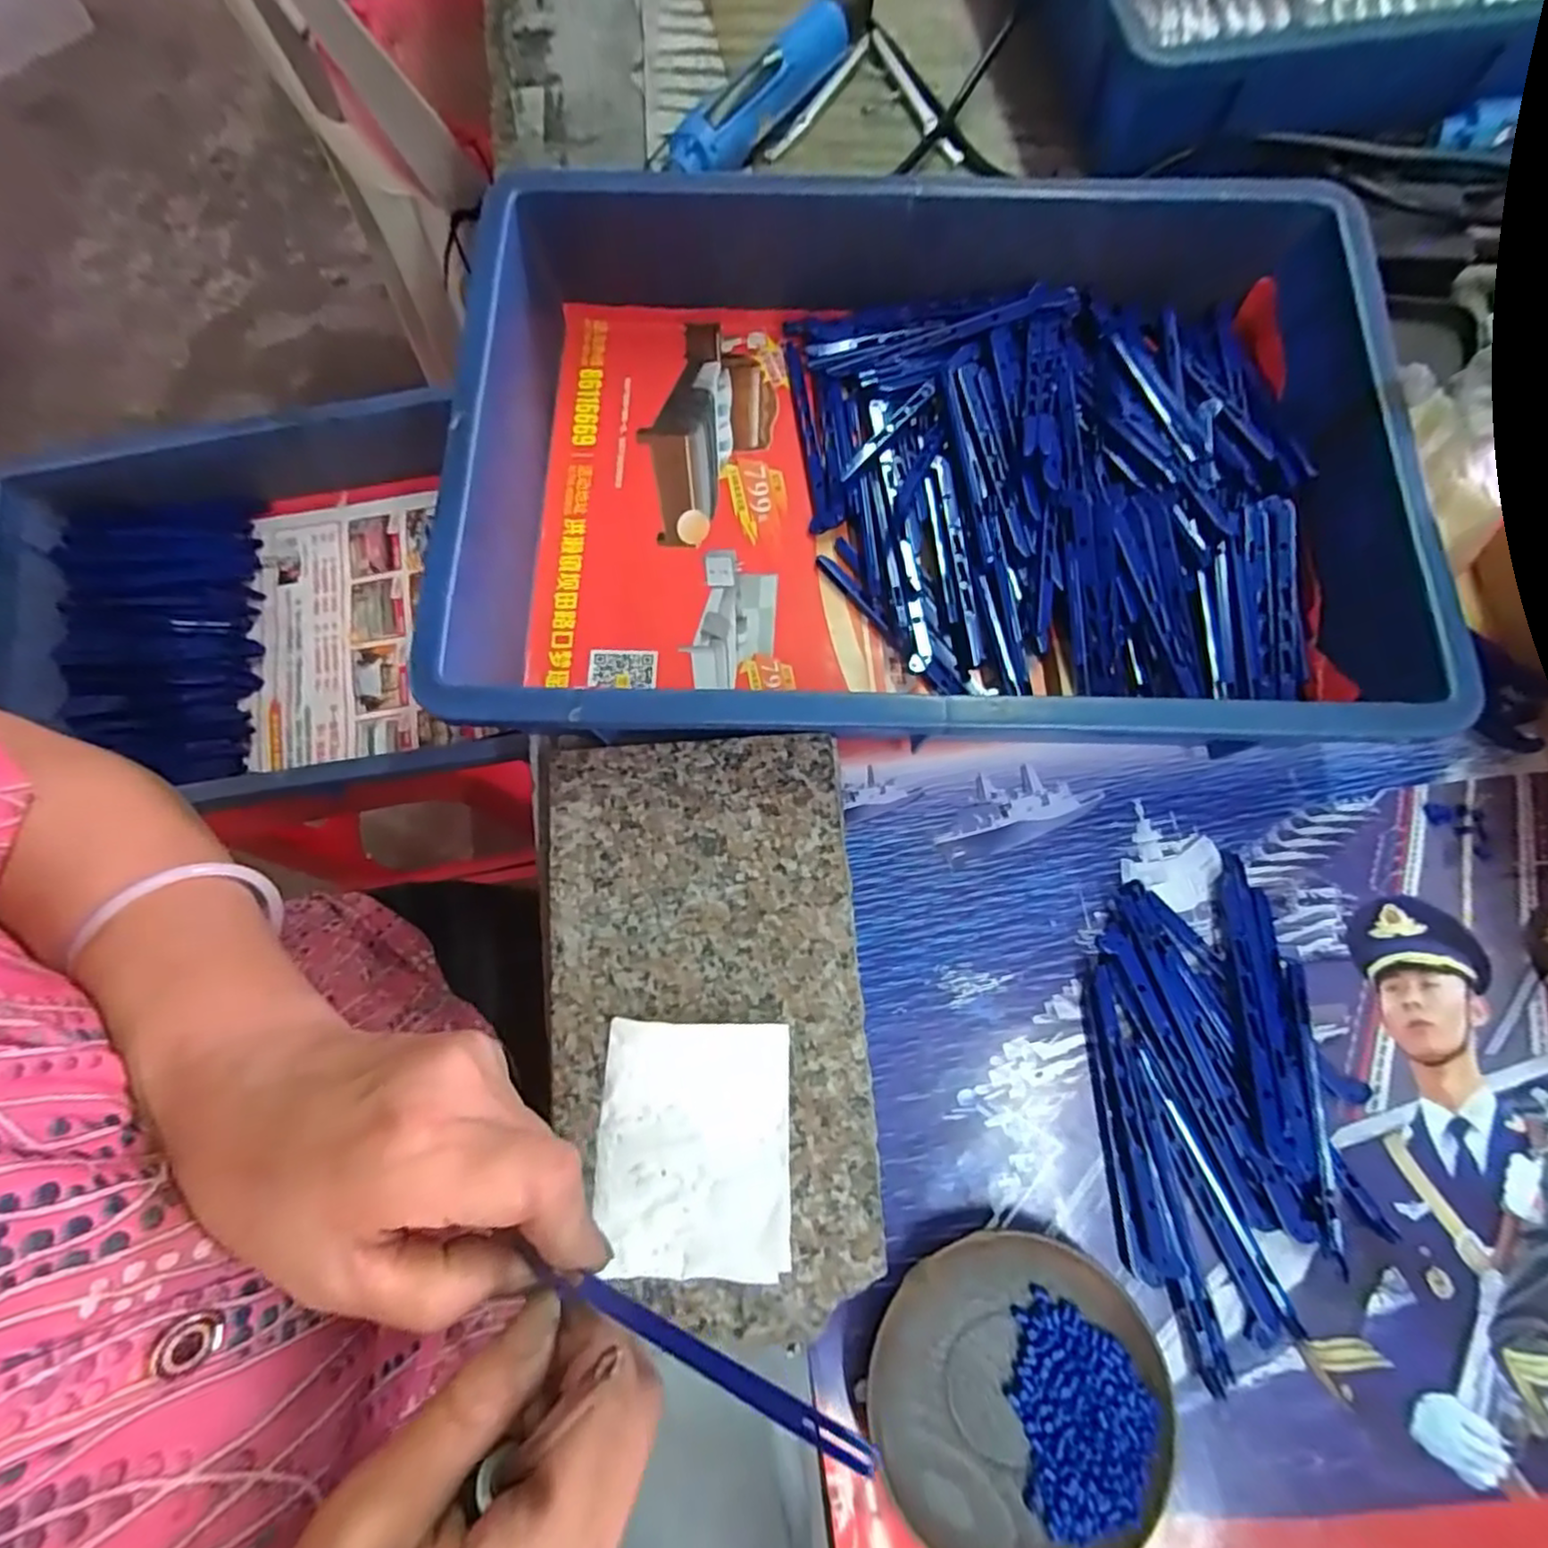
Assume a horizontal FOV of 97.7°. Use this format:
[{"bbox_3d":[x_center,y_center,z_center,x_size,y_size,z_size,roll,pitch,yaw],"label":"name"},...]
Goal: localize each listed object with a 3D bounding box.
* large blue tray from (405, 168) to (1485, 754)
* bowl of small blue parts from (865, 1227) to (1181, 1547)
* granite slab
[{"bbox_3d":[0.073,-0.147,0.338,0.419,0.077,0.280,1,76,0],"label":"large blue tray"},{"bbox_3d":[0.096,0.245,0.267,0.113,0.019,0.112,0,76,0],"label":"bowl of small blue parts"},{"bbox_3d":[-0.029,0.103,0.300,0.131,0.025,0.237,-4,76,-2],"label":"granite slab"}]

